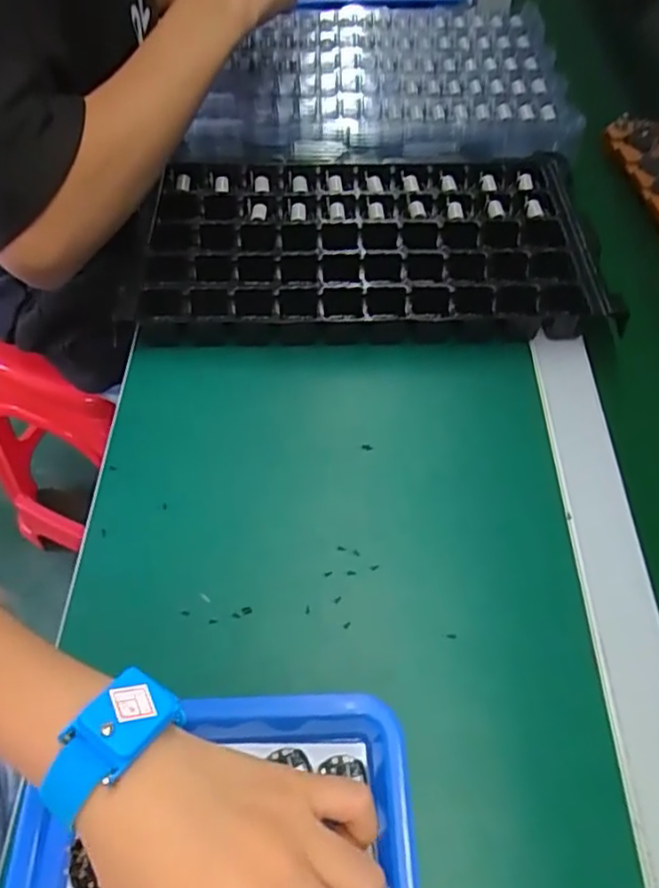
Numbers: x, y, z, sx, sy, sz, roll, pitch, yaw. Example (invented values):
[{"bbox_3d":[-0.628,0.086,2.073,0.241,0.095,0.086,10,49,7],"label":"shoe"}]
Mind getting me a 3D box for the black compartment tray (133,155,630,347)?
[{"bbox_3d":[0.034,-0.160,0.528,0.347,0.034,0.194,-1,56,-1],"label":"black compartment tray"}]

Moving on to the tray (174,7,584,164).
[{"bbox_3d":[0.047,-0.361,0.635,0.348,0.032,0.255,-3,56,-2],"label":"tray"}]

